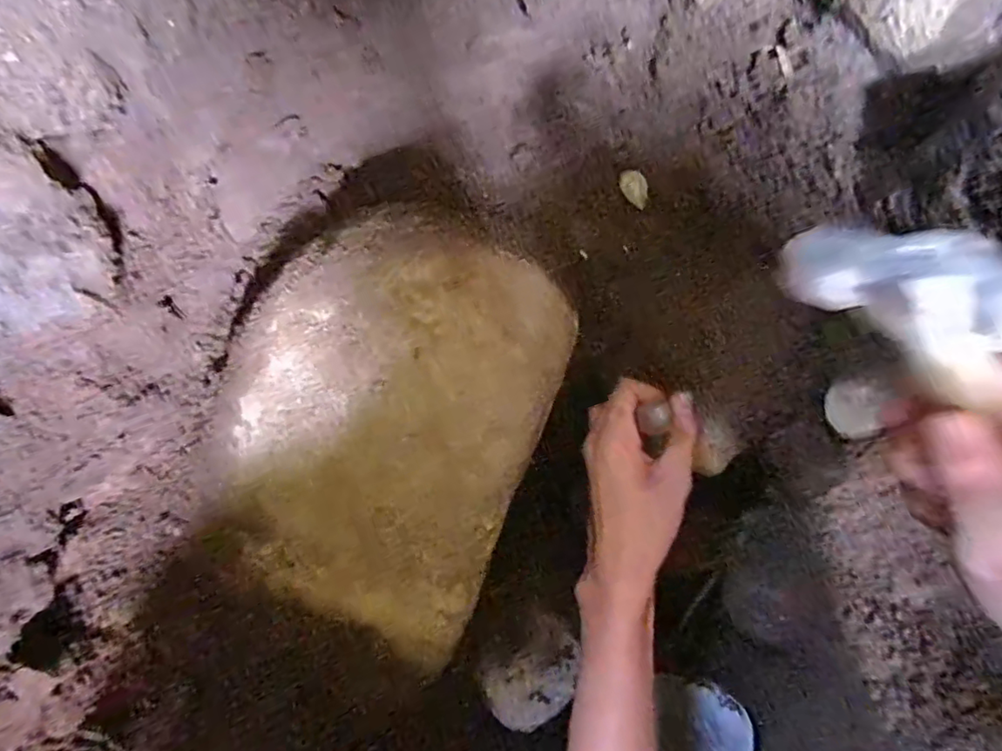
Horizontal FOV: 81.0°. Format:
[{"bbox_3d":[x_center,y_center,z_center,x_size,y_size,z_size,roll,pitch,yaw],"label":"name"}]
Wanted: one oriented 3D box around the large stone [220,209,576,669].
[{"bbox_3d":[-0.079,0.042,0.403,0.190,0.180,0.243,20,70,7],"label":"large stone"}]

